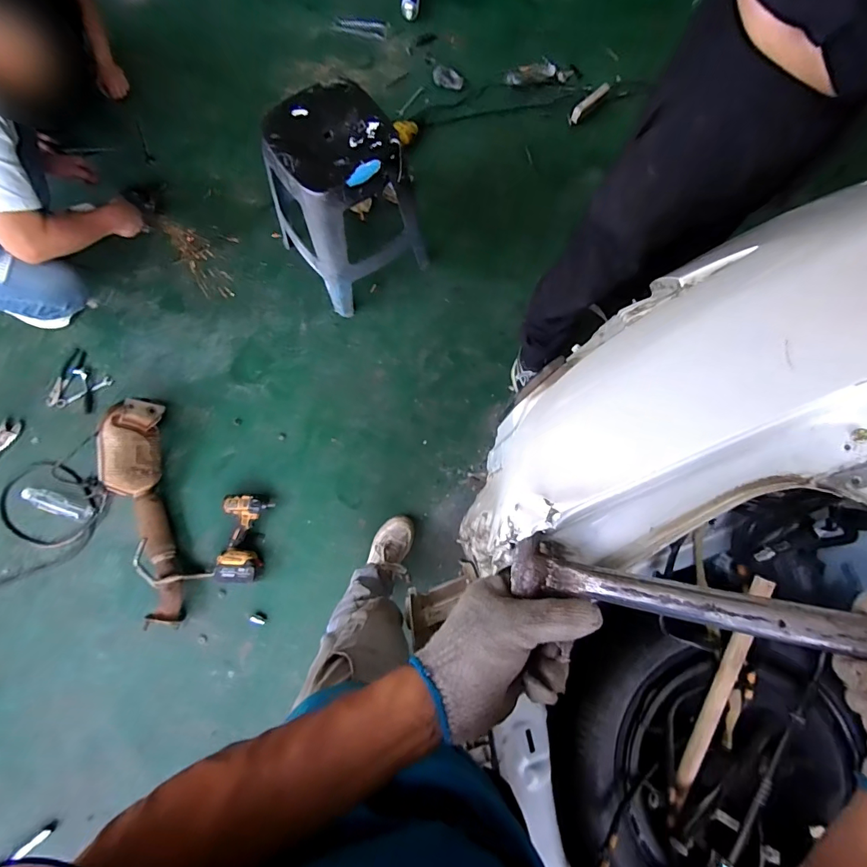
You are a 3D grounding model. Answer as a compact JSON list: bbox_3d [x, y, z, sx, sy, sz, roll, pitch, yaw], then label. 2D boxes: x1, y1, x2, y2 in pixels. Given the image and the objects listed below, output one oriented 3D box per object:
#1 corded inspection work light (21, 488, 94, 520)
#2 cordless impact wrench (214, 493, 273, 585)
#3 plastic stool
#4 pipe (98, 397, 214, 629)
[{"bbox_3d":[-1.142,0.210,1.296,0.236,0.045,0.059,15,79,2],"label":"corded inspection work light"},{"bbox_3d":[-0.573,0.312,1.285,0.154,0.087,0.253,8,79,0],"label":"cordless impact wrench"},{"bbox_3d":[-0.255,-0.653,1.235,0.336,0.432,0.328,-36,82,-7],"label":"plastic stool"},{"bbox_3d":[-0.814,0.223,1.238,0.169,0.160,0.636,-17,80,-4],"label":"pipe"}]

